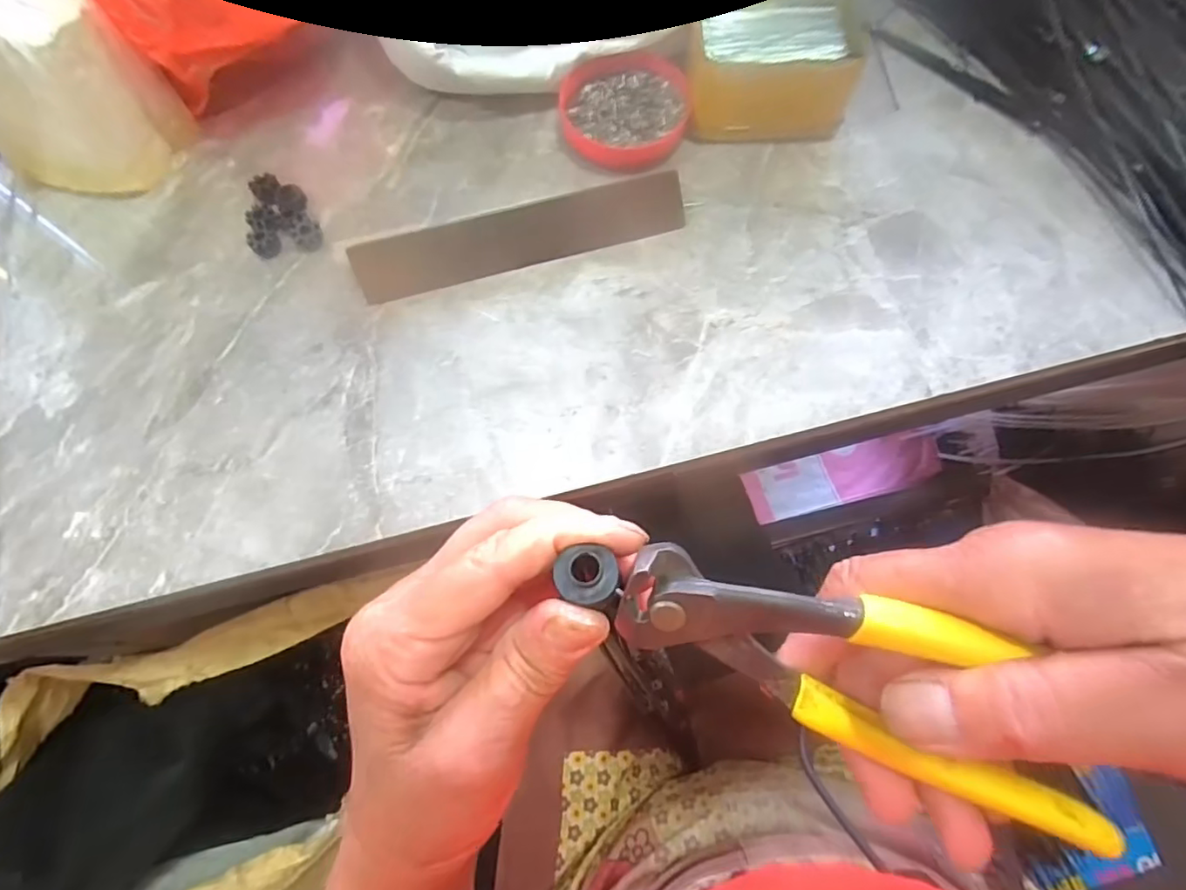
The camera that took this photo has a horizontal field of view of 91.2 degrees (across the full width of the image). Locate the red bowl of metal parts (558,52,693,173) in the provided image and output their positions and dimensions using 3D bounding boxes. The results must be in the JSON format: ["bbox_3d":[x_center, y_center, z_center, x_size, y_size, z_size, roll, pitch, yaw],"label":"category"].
[{"bbox_3d":[0.023,-0.245,0.419,0.089,0.023,0.089,0,70,1],"label":"red bowl of metal parts"}]

